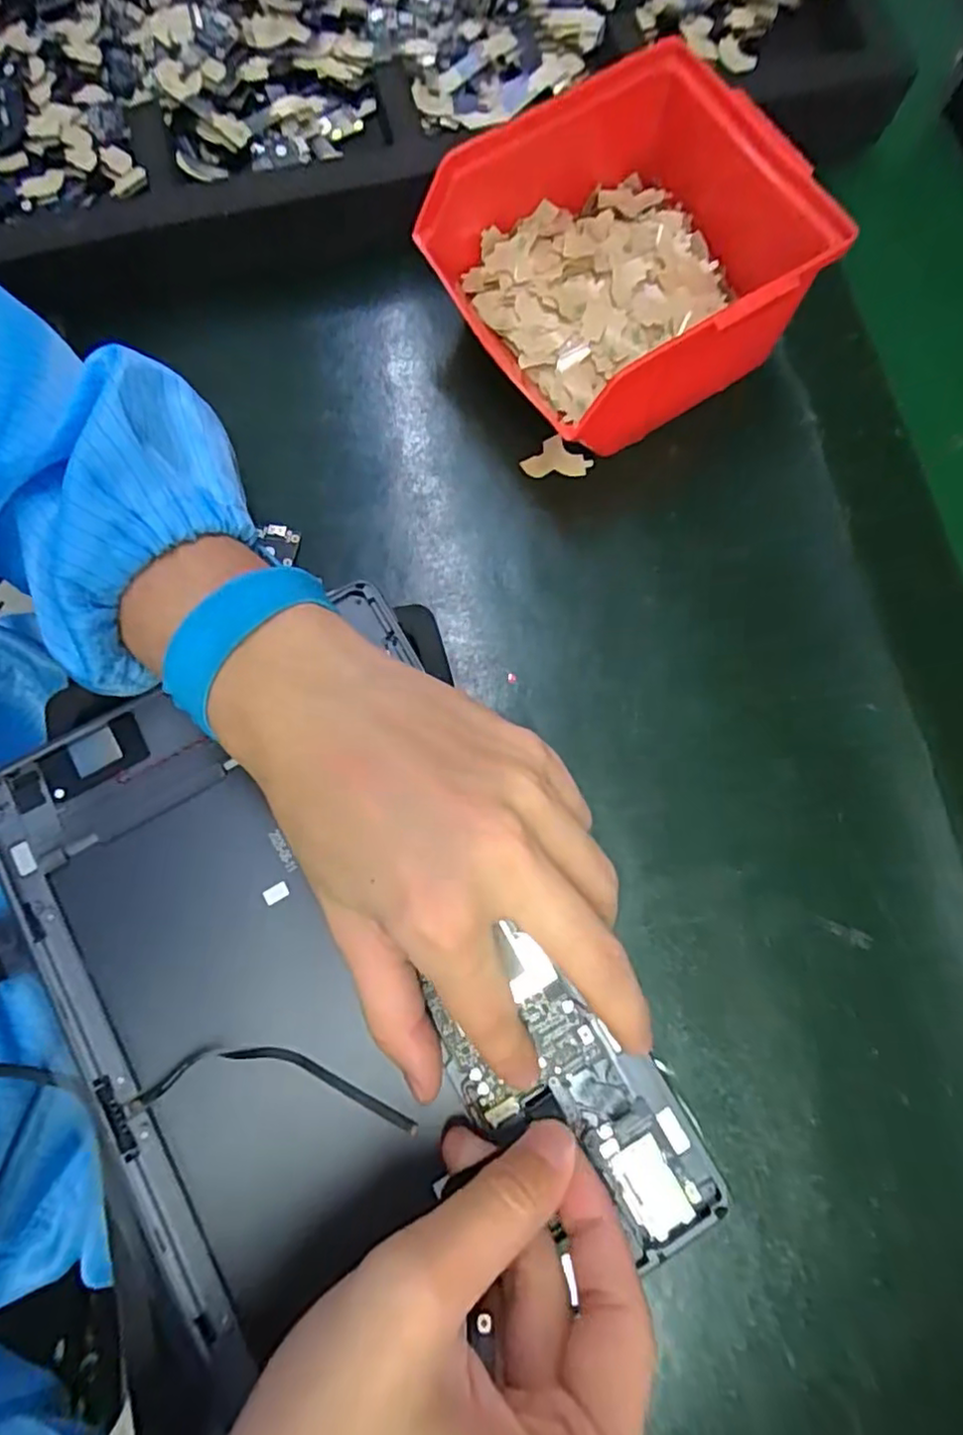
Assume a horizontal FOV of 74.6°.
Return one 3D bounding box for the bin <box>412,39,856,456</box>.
[{"bbox_3d":[0.060,-0.188,0.273,0.138,0.072,0.121,-28,80,-6],"label":"bin"}]

